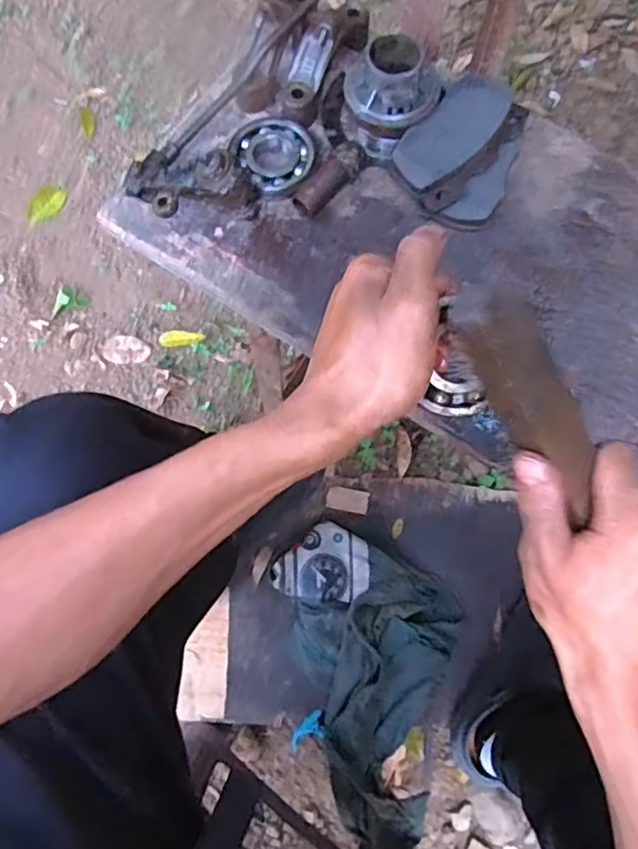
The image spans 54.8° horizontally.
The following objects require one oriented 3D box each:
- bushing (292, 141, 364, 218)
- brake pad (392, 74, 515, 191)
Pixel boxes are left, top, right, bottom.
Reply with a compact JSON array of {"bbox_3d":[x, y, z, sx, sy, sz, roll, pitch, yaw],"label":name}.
[{"bbox_3d":[0.008,-0.202,0.502,0.025,0.022,0.067,42,91,9],"label":"bushing"},{"bbox_3d":[0.105,-0.232,0.489,0.049,0.013,0.109,43,87,-1],"label":"brake pad"}]

